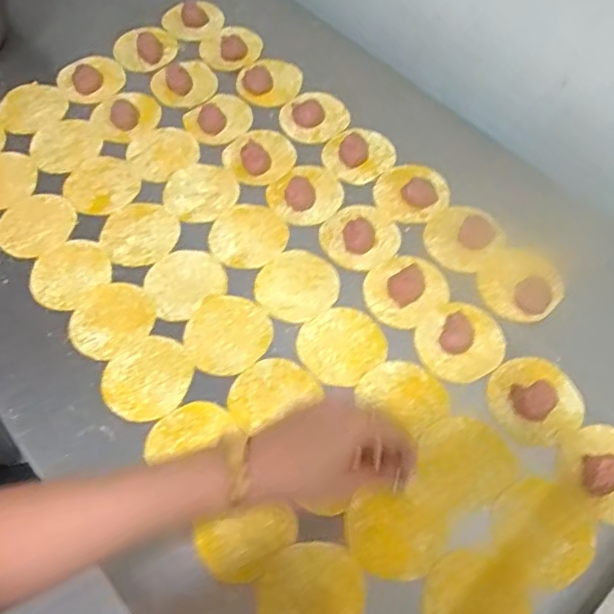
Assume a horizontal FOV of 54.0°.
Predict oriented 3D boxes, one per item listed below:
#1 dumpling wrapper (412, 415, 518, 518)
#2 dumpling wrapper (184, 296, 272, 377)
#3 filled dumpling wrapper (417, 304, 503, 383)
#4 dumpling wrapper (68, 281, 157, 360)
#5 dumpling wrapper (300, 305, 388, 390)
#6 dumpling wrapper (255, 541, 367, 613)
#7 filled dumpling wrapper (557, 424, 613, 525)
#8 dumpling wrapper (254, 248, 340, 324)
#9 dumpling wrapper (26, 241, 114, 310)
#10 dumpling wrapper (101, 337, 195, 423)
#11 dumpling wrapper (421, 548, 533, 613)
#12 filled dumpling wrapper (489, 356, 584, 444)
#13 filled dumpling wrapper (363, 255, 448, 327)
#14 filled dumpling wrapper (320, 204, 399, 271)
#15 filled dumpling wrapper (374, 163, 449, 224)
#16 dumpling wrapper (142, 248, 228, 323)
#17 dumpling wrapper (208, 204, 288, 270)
[{"bbox_3d":[0.133,0.138,0.526,0.086,0.004,0.076,-32,65,-15],"label":"dumpling wrapper"},{"bbox_3d":[-0.079,0.026,0.593,0.085,0.004,0.081,0,62,1],"label":"dumpling wrapper"},{"bbox_3d":[0.149,0.030,0.577,0.083,0.016,0.076,0,62,1],"label":"filled dumpling wrapper"},{"bbox_3d":[-0.195,0.013,0.604,0.082,0.005,0.077,0,62,0],"label":"dumpling wrapper"},{"bbox_3d":[0.034,0.037,0.586,0.081,0.005,0.077,1,62,-1],"label":"dumpling wrapper"},{"bbox_3d":[0.004,0.230,0.475,0.084,0.004,0.079,0,62,1],"label":"dumpling wrapper"},{"bbox_3d":[0.264,0.138,0.512,0.080,0.030,0.081,-32,66,-15],"label":"filled dumpling wrapper"},{"bbox_3d":[-0.010,-0.023,0.619,0.084,0.004,0.081,0,62,1],"label":"dumpling wrapper"},{"bbox_3d":[-0.248,-0.035,0.632,0.082,0.004,0.076,-35,69,-21],"label":"dumpling wrapper"},{"bbox_3d":[-0.150,0.067,0.570,0.084,0.004,0.079,0,62,1],"label":"dumpling wrapper"},{"bbox_3d":[0.133,0.237,0.473,0.083,0.004,0.080,-31,62,-16],"label":"dumpling wrapper"},{"bbox_3d":[0.210,0.084,0.552,0.084,0.007,0.079,-36,67,-17],"label":"filled dumpling wrapper"},{"bbox_3d":[0.100,-0.023,0.606,0.085,0.022,0.075,-38,67,-18],"label":"filled dumpling wrapper"},{"bbox_3d":[0.057,-0.081,0.640,0.082,0.018,0.080,-32,66,-15],"label":"filled dumpling wrapper"},{"bbox_3d":[0.117,-0.130,0.674,0.078,0.009,0.079,0,62,1],"label":"filled dumpling wrapper"},{"bbox_3d":[-0.128,-0.027,0.624,0.080,0.004,0.074,-37,67,-17],"label":"dumpling wrapper"},{"bbox_3d":[-0.064,-0.077,0.655,0.082,0.004,0.083,0,60,0],"label":"dumpling wrapper"}]

